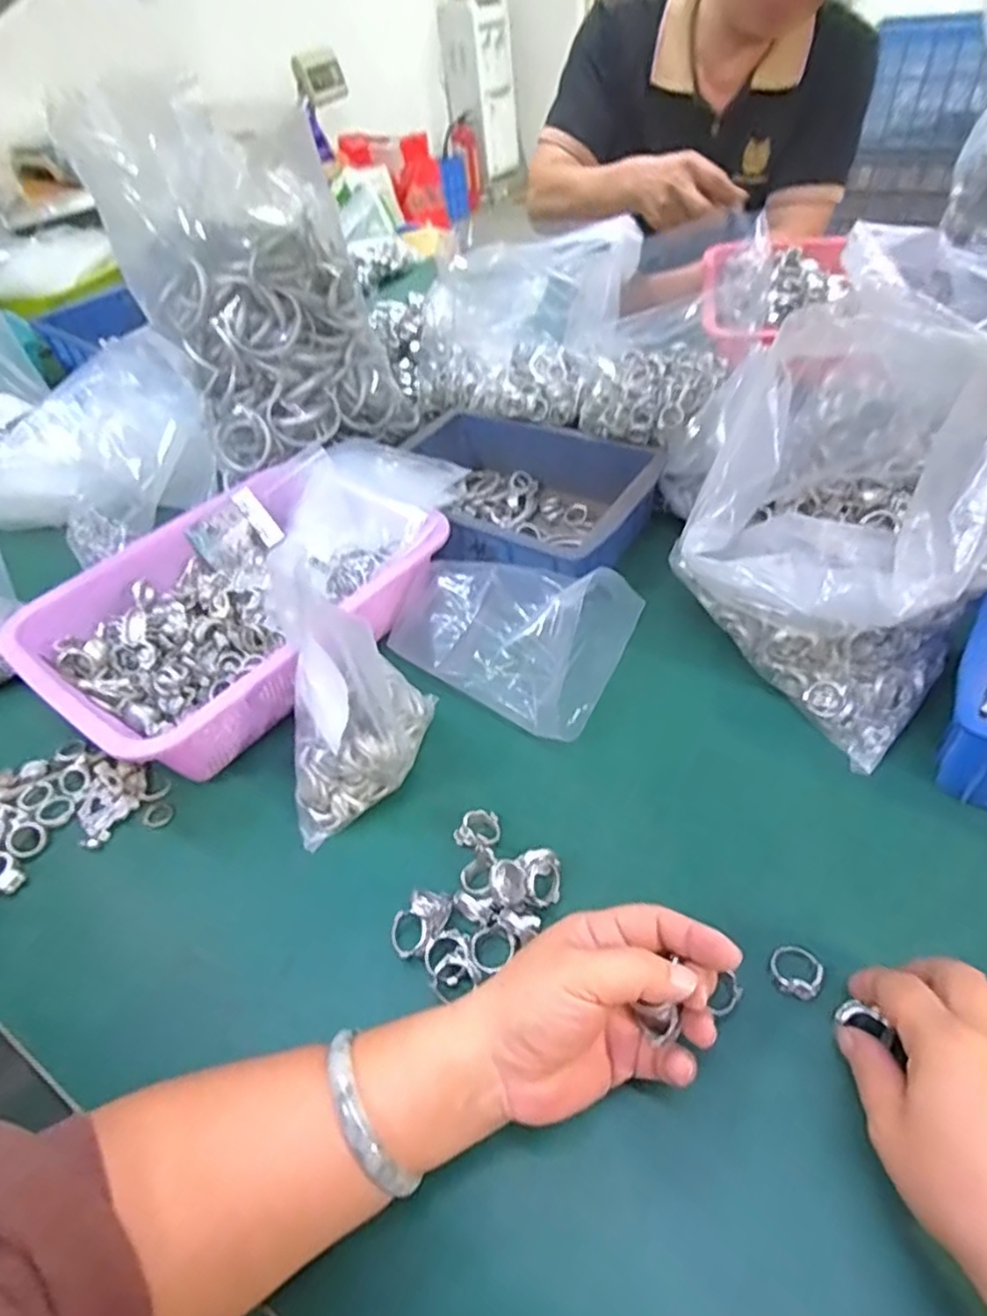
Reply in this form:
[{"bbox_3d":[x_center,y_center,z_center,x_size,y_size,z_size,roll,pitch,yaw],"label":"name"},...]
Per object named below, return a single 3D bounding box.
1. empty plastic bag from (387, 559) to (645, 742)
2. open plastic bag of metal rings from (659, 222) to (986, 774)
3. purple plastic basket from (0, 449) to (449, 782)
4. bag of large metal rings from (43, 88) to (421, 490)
[{"bbox_3d":[0.010,-0.027,0.512,0.183,0.094,0.113,26,55,29],"label":"empty plastic bag"},{"bbox_3d":[0.275,-0.131,0.488,0.189,0.216,0.332,27,55,29],"label":"open plastic bag of metal rings"},{"bbox_3d":[-0.205,-0.039,0.548,0.219,0.079,0.287,26,55,28],"label":"purple plastic basket"},{"bbox_3d":[-0.218,-0.341,0.647,0.230,0.265,0.128,-19,47,-10],"label":"bag of large metal rings"}]

